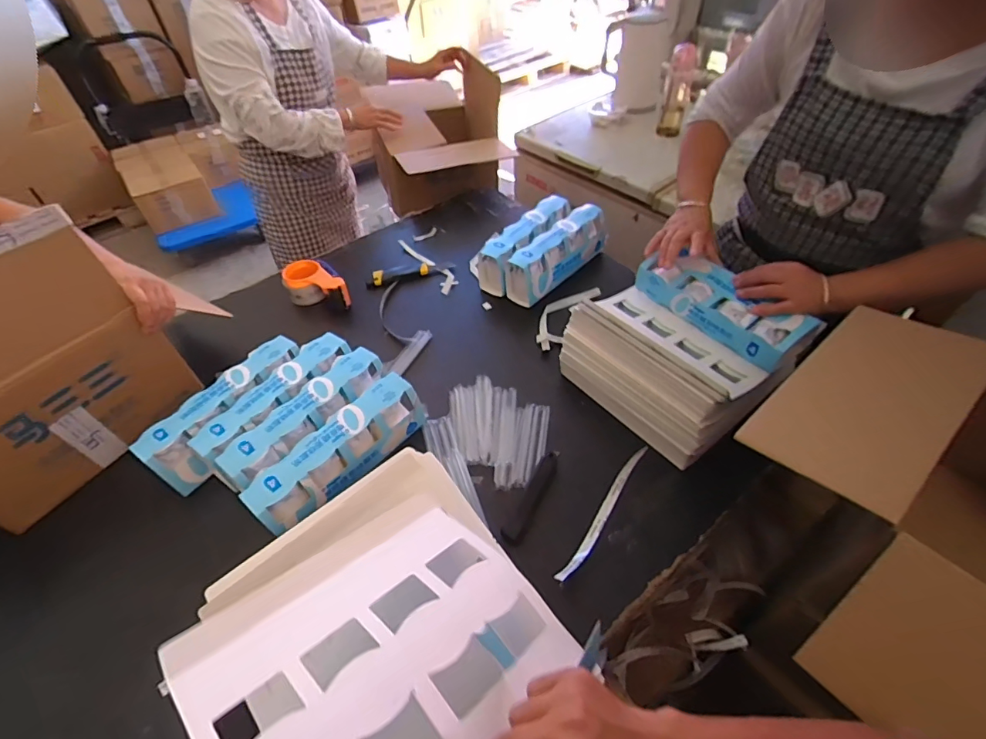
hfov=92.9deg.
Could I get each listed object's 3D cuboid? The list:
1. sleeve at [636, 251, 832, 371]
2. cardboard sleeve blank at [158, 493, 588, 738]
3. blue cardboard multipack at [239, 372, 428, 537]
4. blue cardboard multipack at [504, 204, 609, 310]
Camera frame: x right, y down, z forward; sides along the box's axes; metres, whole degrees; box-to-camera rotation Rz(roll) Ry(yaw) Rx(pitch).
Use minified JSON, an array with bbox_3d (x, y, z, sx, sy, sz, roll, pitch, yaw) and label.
[{"bbox_3d":[0.393,-0.120,0.808,0.124,0.058,0.284,-34,55,-24],"label":"sleeve"},{"bbox_3d":[-0.077,0.237,0.389,0.269,0.019,0.273,31,35,34],"label":"cardboard sleeve blank"},{"bbox_3d":[-0.224,0.123,0.700,0.068,0.080,0.274,30,57,26],"label":"blue cardboard multipack"},{"bbox_3d":[0.139,-0.248,1.013,0.080,0.103,0.257,35,59,29],"label":"blue cardboard multipack"}]

